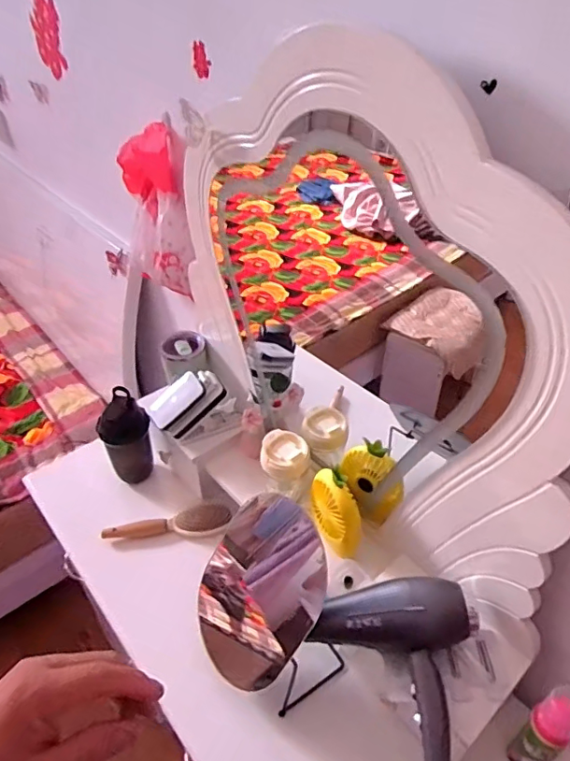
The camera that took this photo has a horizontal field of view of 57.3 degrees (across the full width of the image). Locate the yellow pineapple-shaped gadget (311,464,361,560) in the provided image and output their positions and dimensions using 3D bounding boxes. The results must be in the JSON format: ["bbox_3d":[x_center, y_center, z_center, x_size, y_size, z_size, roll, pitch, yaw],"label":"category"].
[{"bbox_3d":[0.072,0.178,0.742,0.039,0.113,0.105,-18,43,-22],"label":"yellow pineapple-shaped gadget"}]

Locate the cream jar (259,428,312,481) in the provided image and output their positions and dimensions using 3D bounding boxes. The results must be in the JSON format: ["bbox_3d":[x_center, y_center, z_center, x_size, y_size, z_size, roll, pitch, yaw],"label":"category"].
[{"bbox_3d":[0.000,0.115,0.797,0.076,0.045,0.067,4,39,3],"label":"cream jar"}]

